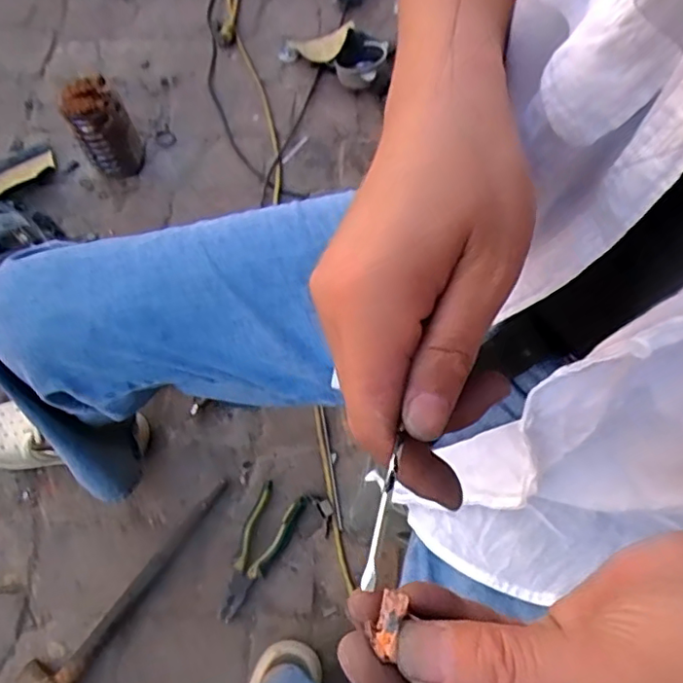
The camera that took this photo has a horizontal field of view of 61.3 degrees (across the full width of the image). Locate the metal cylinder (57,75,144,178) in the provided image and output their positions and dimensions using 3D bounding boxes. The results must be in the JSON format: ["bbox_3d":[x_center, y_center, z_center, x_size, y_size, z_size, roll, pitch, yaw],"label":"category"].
[{"bbox_3d":[-0.401,-0.357,0.977,0.088,0.156,0.081,0,70,1],"label":"metal cylinder"}]

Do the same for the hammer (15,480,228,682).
[{"bbox_3d":[-0.275,0.352,0.794,0.102,0.040,0.365,40,76,14],"label":"hammer"}]

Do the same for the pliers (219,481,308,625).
[{"bbox_3d":[-0.118,0.302,0.818,0.065,0.017,0.189,21,72,8],"label":"pliers"}]

